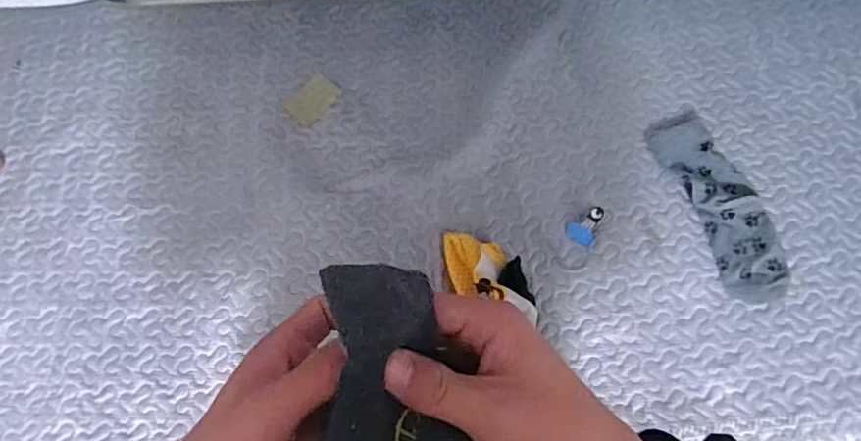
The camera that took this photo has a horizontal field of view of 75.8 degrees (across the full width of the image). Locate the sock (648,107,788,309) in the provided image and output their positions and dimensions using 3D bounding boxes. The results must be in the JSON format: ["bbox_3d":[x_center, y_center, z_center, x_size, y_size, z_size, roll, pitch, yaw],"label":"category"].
[{"bbox_3d":[0.381,-0.026,0.719,0.092,0.022,0.266,-20,73,-4],"label":"sock"}]

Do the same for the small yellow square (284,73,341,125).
[{"bbox_3d":[-0.166,-0.171,0.785,0.051,0.006,0.074,38,78,12],"label":"small yellow square"}]

